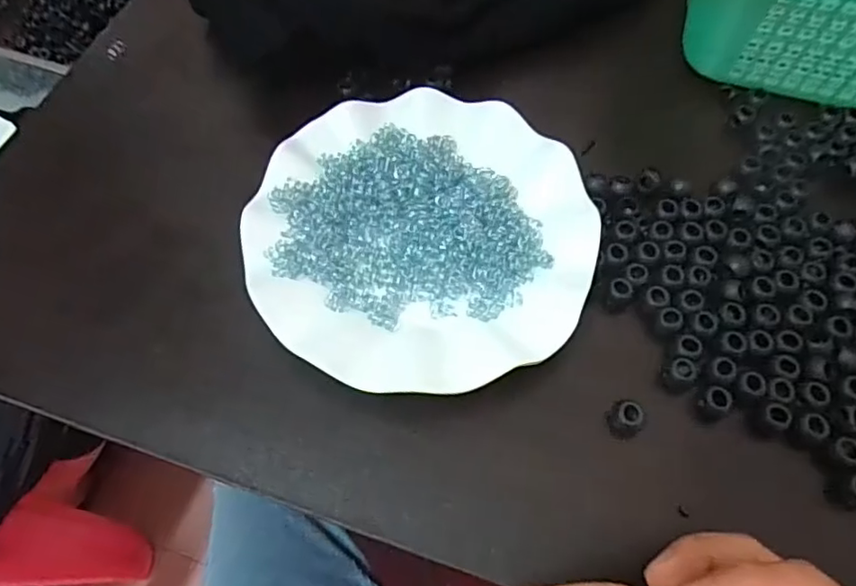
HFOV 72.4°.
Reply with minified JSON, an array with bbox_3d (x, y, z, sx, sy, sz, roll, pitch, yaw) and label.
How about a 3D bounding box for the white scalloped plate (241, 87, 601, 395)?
[{"bbox_3d":[-0.004,-0.035,0.321,0.179,0.019,0.177,0,63,1],"label":"white scalloped plate"}]

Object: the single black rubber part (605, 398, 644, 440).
[{"bbox_3d":[0.096,0.062,0.285,0.015,0.015,0.016,0,63,1],"label":"single black rubber part"}]

